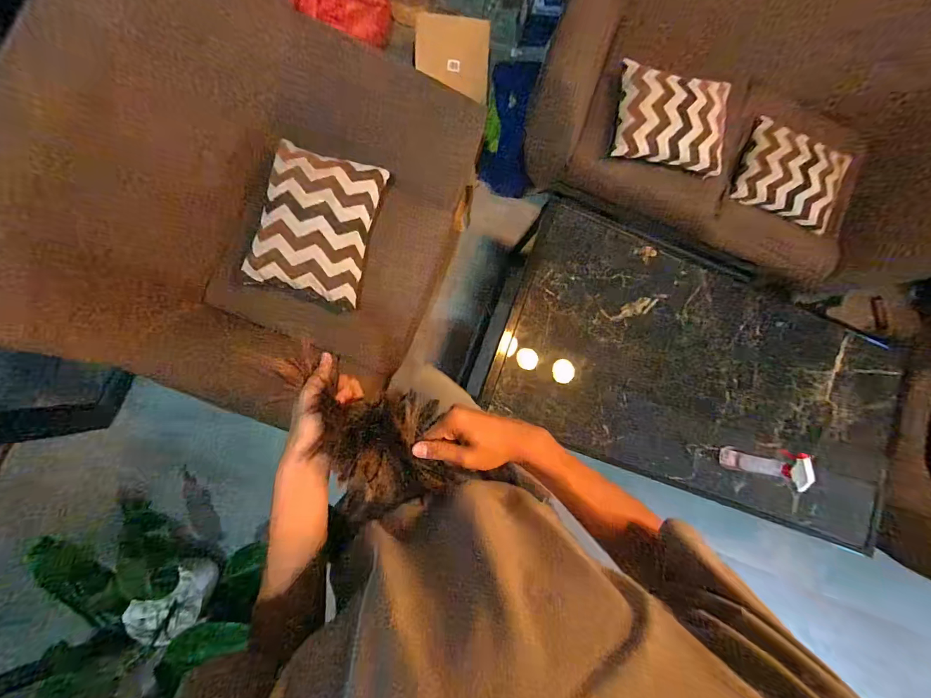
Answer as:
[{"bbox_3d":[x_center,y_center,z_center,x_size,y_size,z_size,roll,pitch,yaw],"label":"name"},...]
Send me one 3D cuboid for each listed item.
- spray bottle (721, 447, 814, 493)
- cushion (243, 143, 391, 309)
[{"bbox_3d":[0.756,0.291,1.013,0.056,0.230,0.085,11,84,-8],"label":"spray bottle"},{"bbox_3d":[-0.354,-0.295,0.955,0.255,0.099,0.359,14,84,-8],"label":"cushion"}]

